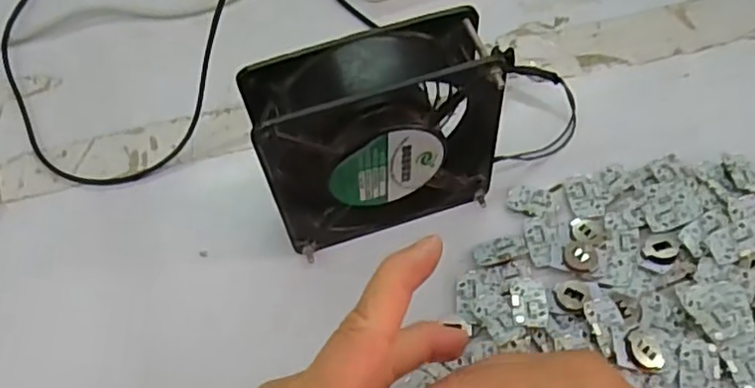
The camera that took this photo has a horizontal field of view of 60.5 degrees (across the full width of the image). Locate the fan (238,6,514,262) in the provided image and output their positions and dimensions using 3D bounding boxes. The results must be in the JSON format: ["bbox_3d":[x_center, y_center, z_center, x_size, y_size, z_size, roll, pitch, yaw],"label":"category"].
[{"bbox_3d":[0.002,-0.026,0.339,0.118,0.115,0.048,-13,58,-3],"label":"fan"}]

